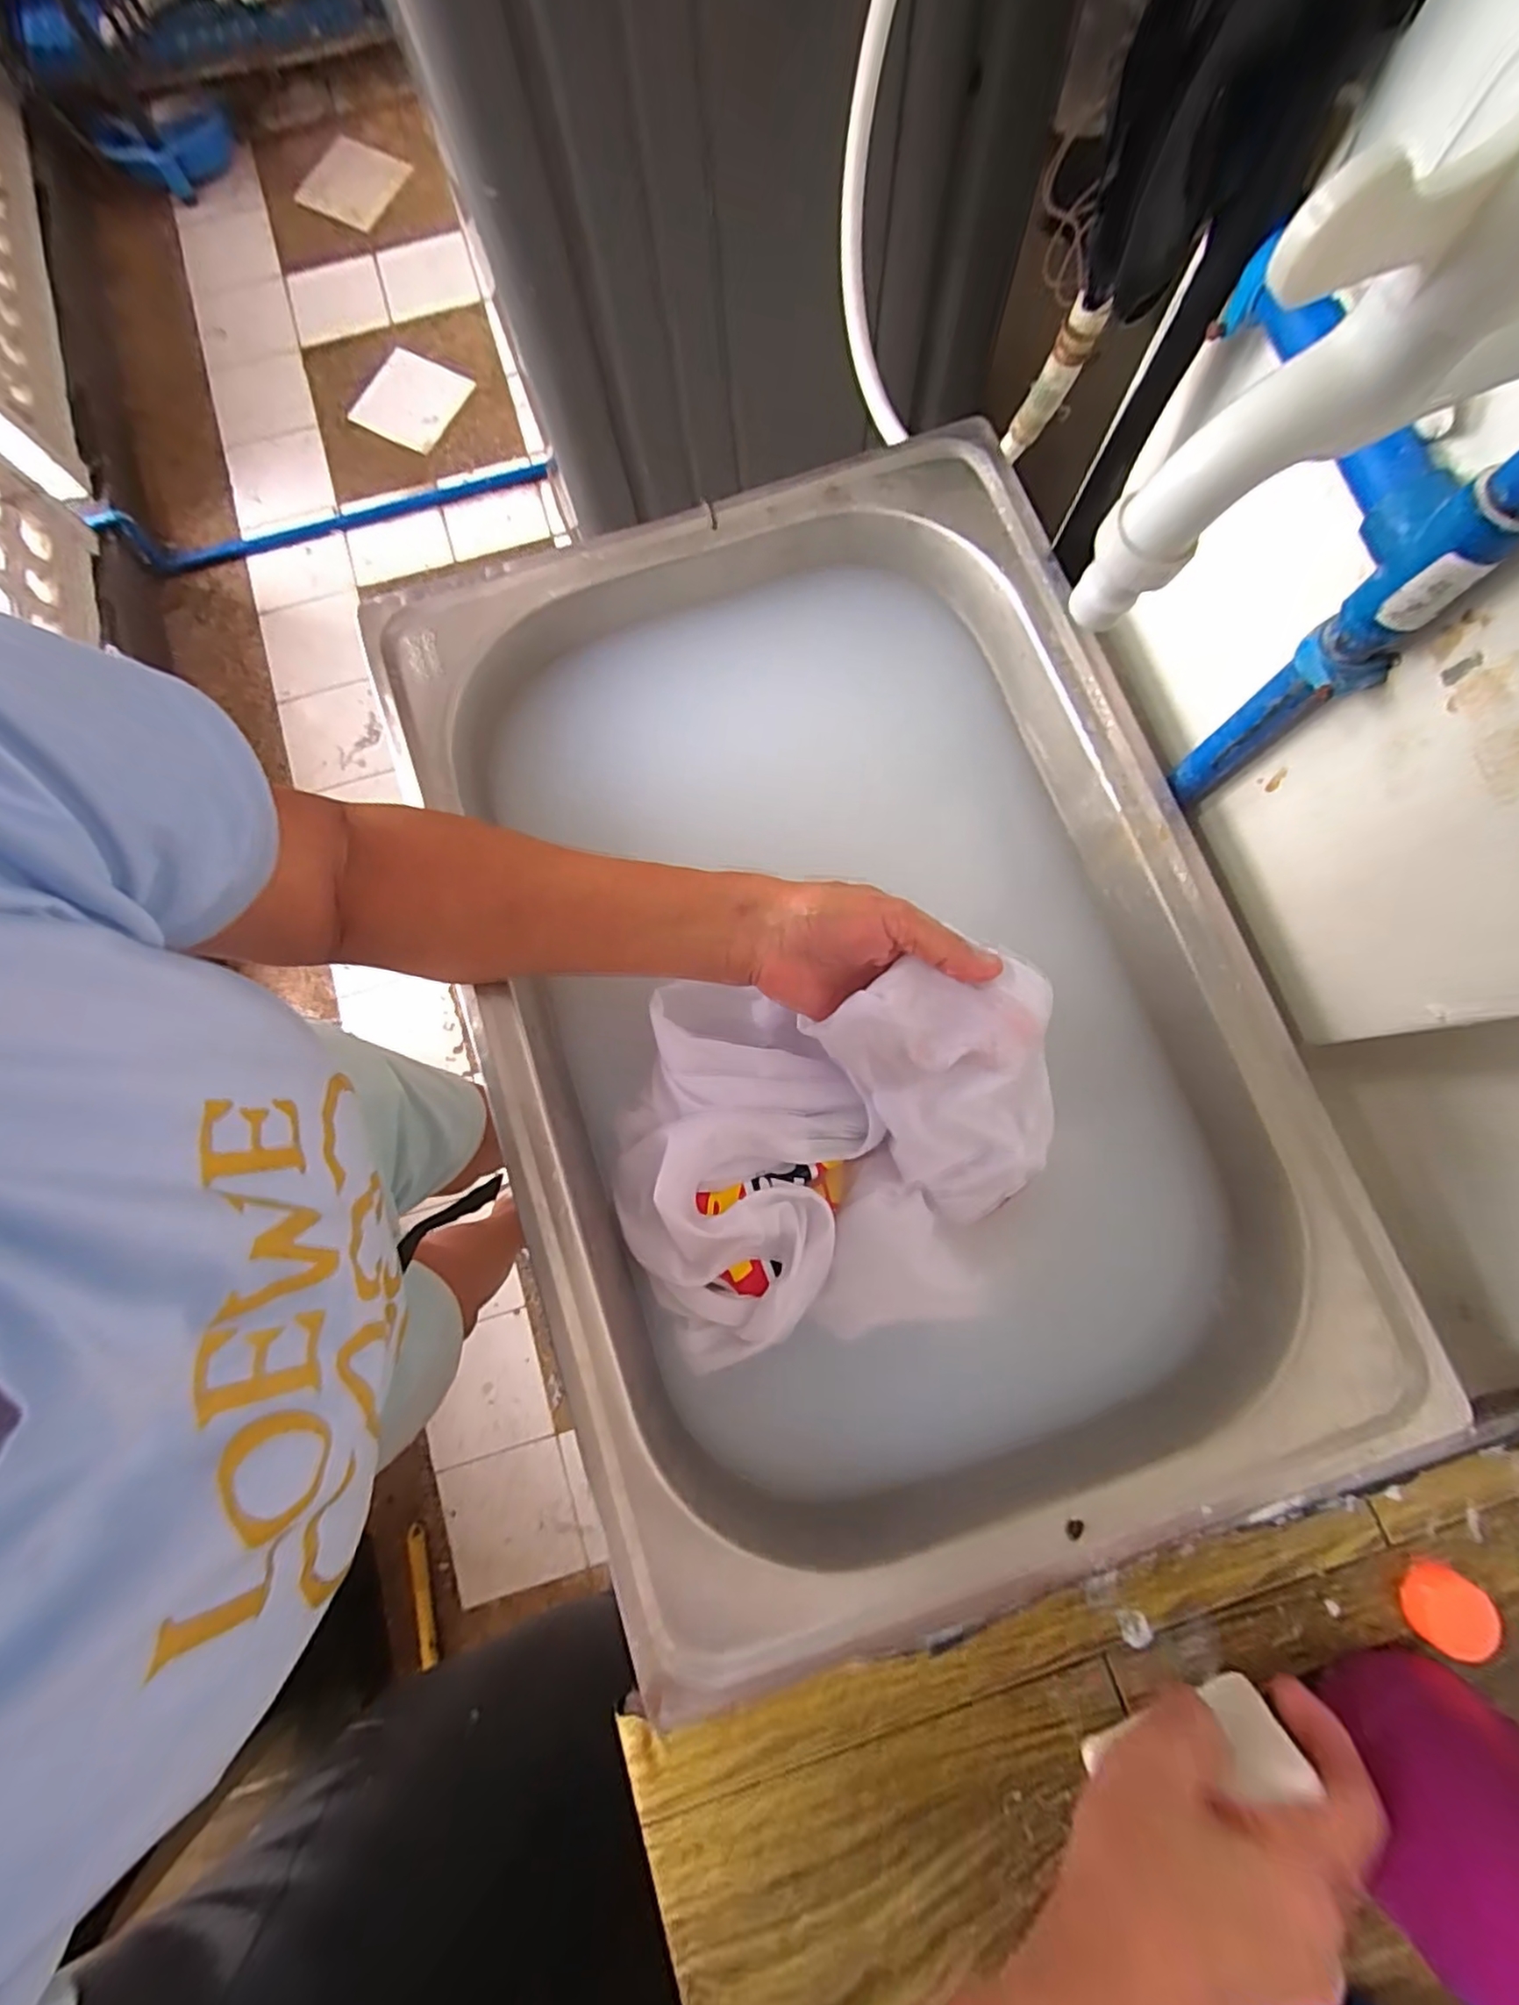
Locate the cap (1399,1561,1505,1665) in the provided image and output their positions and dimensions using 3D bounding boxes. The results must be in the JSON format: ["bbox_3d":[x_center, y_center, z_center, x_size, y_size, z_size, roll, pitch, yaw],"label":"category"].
[{"bbox_3d":[0.306,0.270,0.303,0.029,0.015,0.032,33,82,7],"label":"cap"}]

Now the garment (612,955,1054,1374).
[{"bbox_3d":[0.037,0.087,0.357,0.226,0.091,0.197,1,80,2],"label":"garment"}]

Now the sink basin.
[{"bbox_3d":[0.050,-0.001,0.436,0.393,0.157,0.600,-18,80,-2],"label":"sink basin"}]

